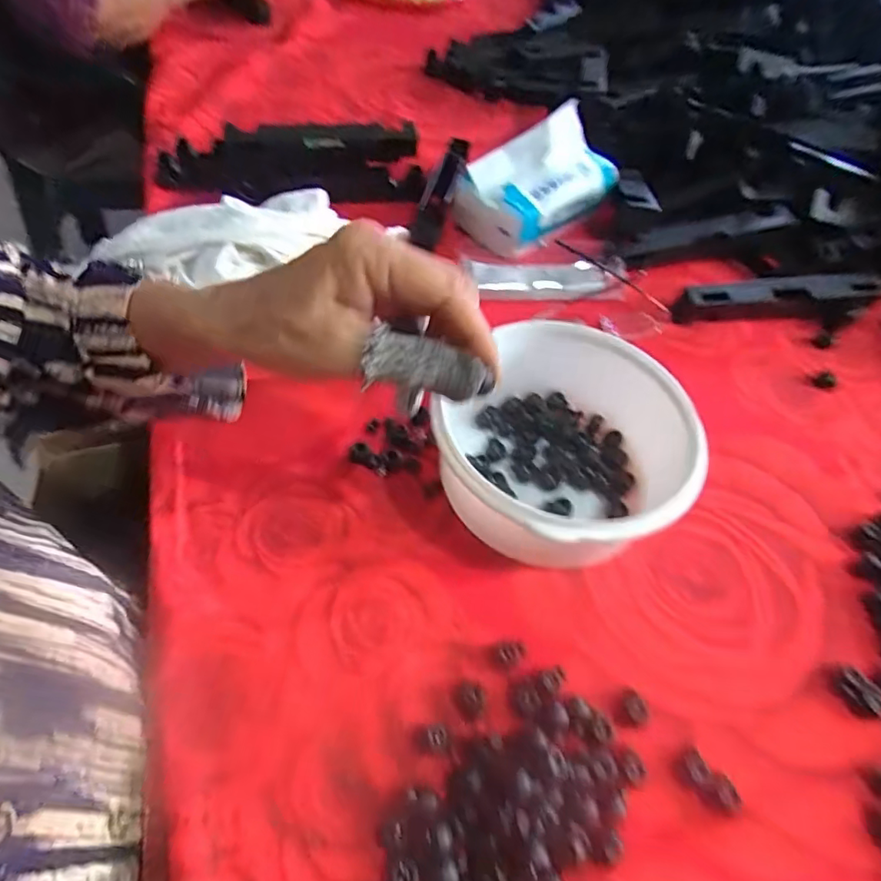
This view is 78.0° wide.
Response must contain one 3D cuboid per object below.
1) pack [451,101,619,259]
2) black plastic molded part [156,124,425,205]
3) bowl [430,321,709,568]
[{"bbox_3d":[0.102,-0.264,0.558,0.160,0.093,0.091,-35,63,-27],"label":"pack"},{"bbox_3d":[-0.157,-0.296,0.576,0.272,0.048,0.077,-1,53,-6],"label":"black plastic molded part"},{"bbox_3d":[0.075,0.006,0.358,0.152,0.076,0.160,3,53,-3],"label":"bowl"}]

